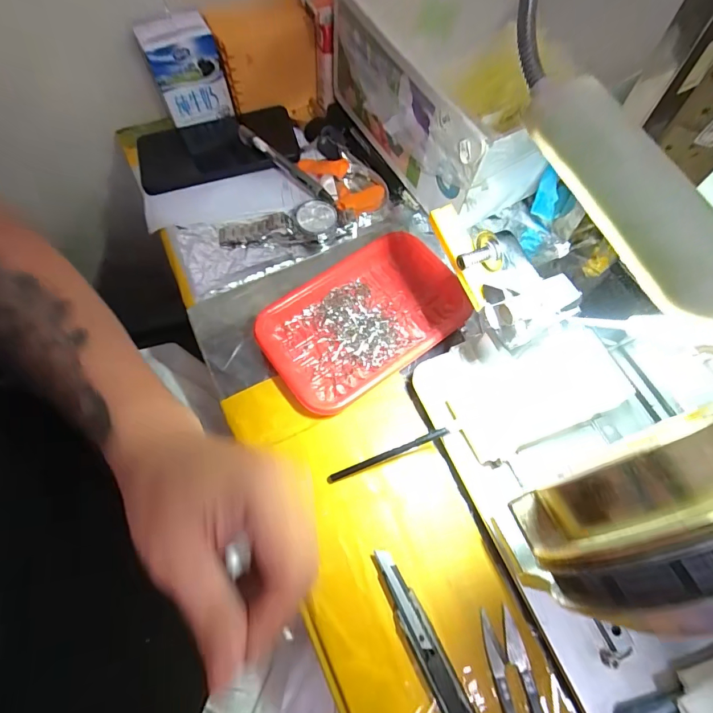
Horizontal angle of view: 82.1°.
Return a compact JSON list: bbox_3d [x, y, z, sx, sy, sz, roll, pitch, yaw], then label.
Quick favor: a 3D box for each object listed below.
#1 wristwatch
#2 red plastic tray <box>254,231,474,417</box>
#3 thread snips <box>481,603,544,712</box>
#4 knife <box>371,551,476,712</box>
[{"bbox_3d":[-0.069,-0.132,0.404,0.131,0.018,0.035,-7,66,-3],"label":"wristwatch"},{"bbox_3d":[0.009,-0.033,0.344,0.170,0.021,0.108,-35,68,-14],"label":"red plastic tray"},{"bbox_3d":[0.098,0.209,0.240,0.023,0.007,0.101,-10,67,-4],"label":"thread snips"},{"bbox_3d":[0.052,0.194,0.241,0.016,0.006,0.158,-26,69,-11],"label":"knife"}]

